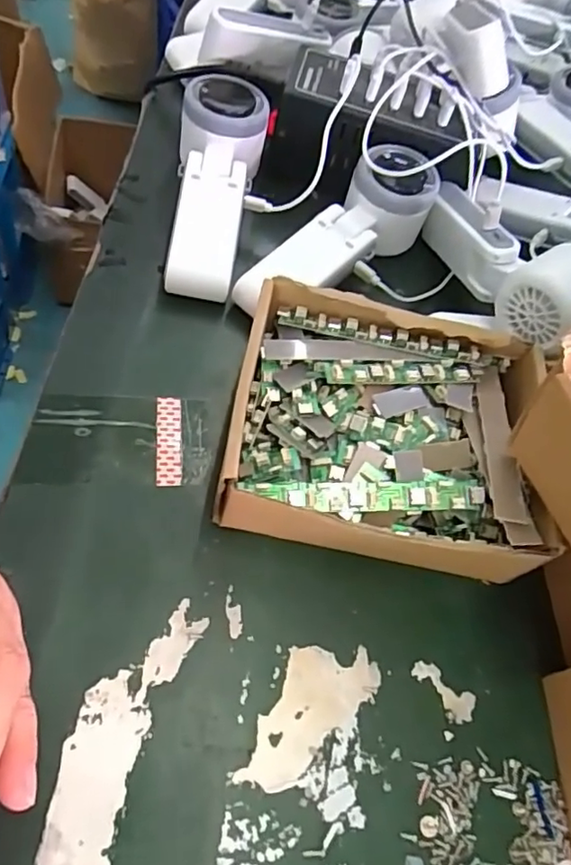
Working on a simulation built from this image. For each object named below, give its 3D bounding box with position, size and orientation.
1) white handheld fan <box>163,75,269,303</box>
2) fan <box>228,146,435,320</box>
[{"bbox_3d":[-0.050,-0.165,0.392,0.058,0.038,0.165,7,77,0],"label":"white handheld fan"},{"bbox_3d":[0.037,-0.133,0.386,0.055,0.048,0.165,44,61,14],"label":"fan"}]

